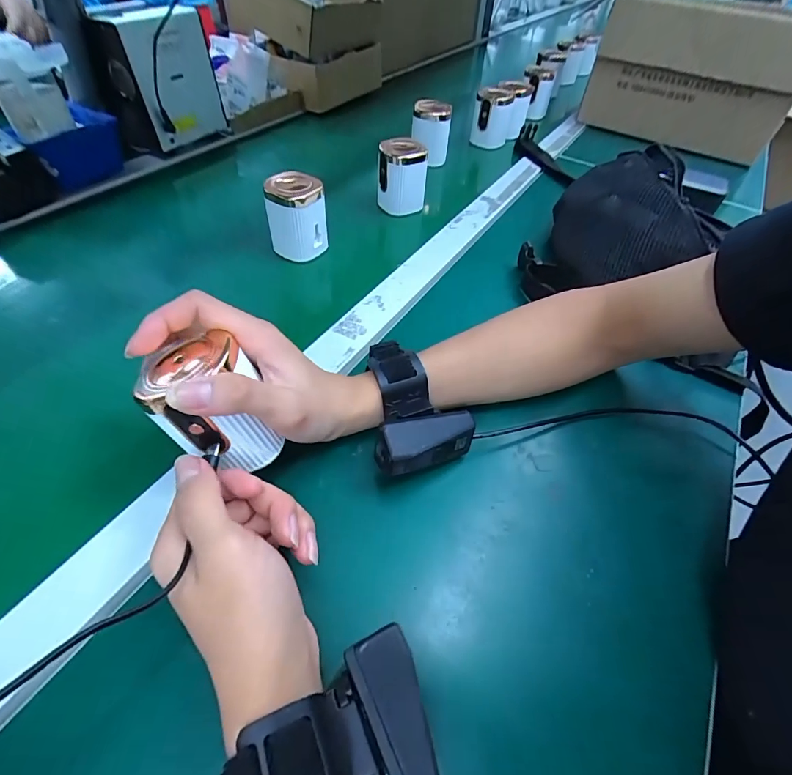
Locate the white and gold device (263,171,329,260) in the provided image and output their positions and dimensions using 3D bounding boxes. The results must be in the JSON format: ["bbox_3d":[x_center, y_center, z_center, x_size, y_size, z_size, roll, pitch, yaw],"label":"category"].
[{"bbox_3d":[-0.105,-0.182,0.453,0.059,0.075,0.046,-8,51,-11],"label":"white and gold device"}]

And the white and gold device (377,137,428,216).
[{"bbox_3d":[0.006,-0.266,0.534,0.064,0.072,0.049,3,50,-2],"label":"white and gold device"}]

